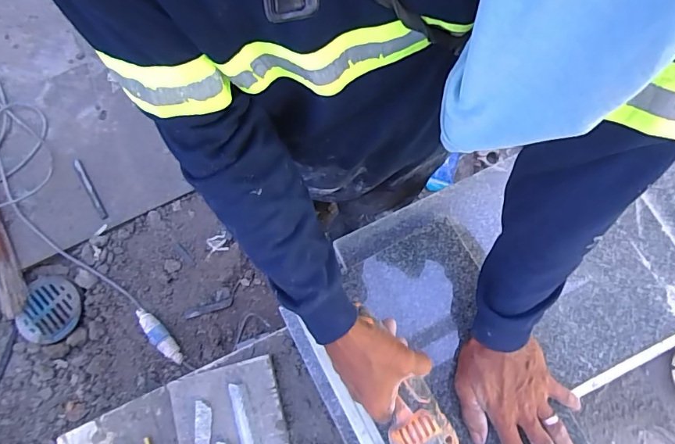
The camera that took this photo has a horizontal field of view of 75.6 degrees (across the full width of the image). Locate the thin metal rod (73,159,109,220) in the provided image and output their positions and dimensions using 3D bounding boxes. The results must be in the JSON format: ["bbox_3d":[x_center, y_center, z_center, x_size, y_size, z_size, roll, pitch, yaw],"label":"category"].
[{"bbox_3d":[-0.793,-0.106,1.393,0.020,0.013,0.224,-29,78,-7],"label":"thin metal rod"}]

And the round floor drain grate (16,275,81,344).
[{"bbox_3d":[-0.865,0.264,1.309,0.161,0.034,0.191,11,76,3],"label":"round floor drain grate"}]

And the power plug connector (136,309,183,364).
[{"bbox_3d":[-0.524,0.337,1.282,0.046,0.038,0.195,-39,93,-9],"label":"power plug connector"}]

